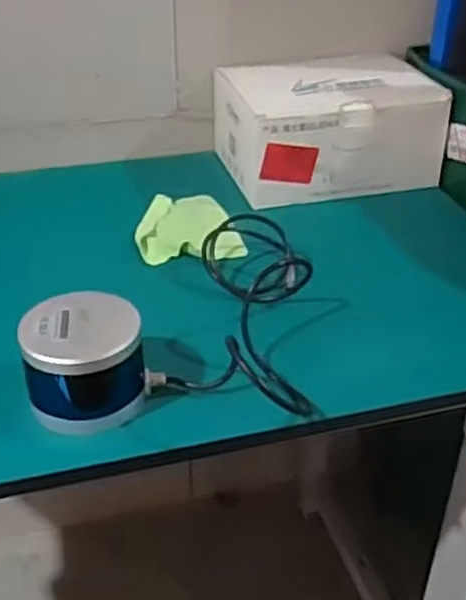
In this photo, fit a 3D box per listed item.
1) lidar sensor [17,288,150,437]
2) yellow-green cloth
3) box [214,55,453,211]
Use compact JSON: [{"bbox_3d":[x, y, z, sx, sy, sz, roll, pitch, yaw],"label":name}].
[{"bbox_3d":[-0.127,0.051,0.654,0.102,0.083,0.089,-9,34,-12],"label":"lidar sensor"},{"bbox_3d":[-0.051,-0.088,0.909,0.122,0.023,0.158,-2,33,-3],"label":"yellow-green cloth"},{"bbox_3d":[0.128,-0.240,1.046,0.266,0.129,0.203,-9,34,-12],"label":"box"}]

